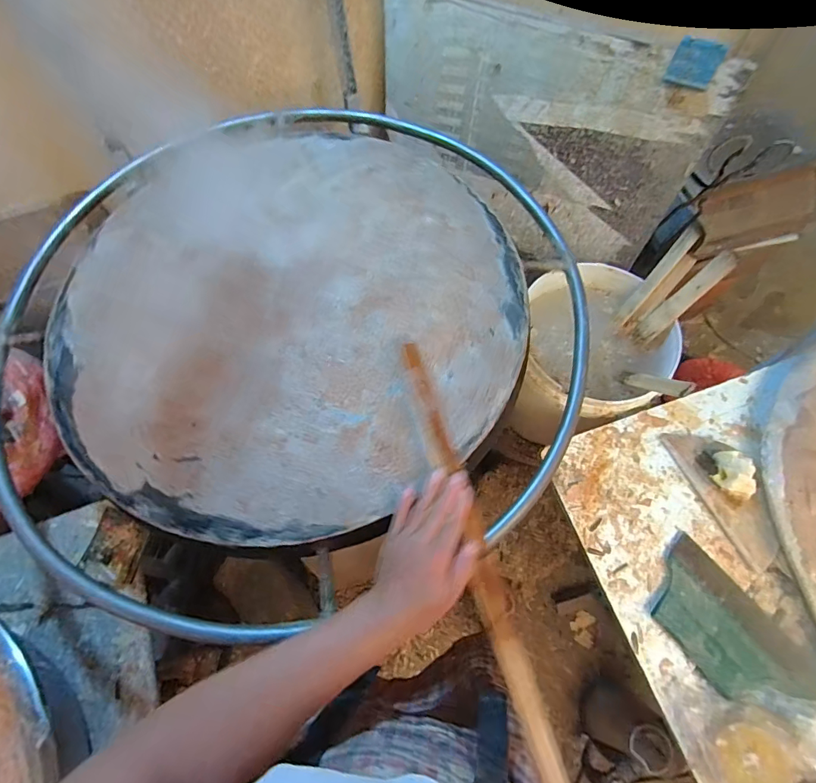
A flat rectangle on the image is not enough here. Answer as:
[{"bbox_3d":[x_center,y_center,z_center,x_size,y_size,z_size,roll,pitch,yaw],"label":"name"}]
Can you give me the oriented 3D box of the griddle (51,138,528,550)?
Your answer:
[{"bbox_3d":[-0.160,-0.128,0.584,0.588,0.029,0.601,-1,67,2],"label":"griddle"}]

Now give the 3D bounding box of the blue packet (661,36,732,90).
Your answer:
[{"bbox_3d":[0.432,-0.492,0.651,0.065,0.056,0.012,26,70,13],"label":"blue packet"}]

